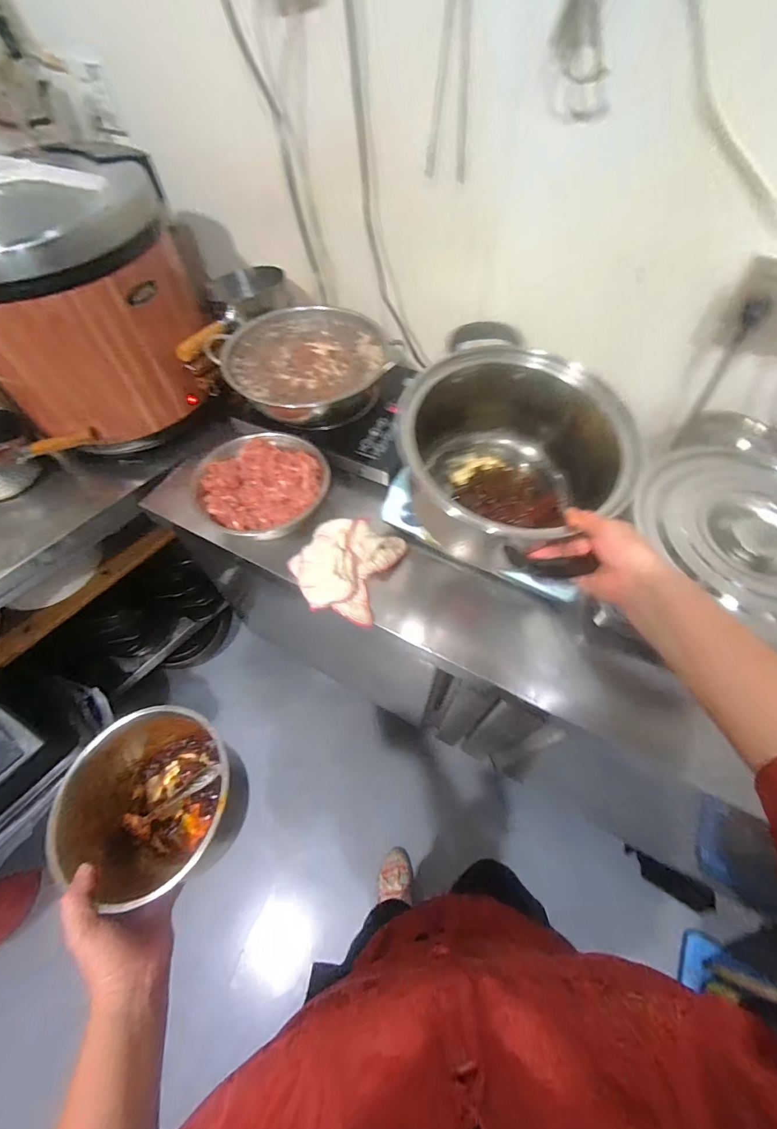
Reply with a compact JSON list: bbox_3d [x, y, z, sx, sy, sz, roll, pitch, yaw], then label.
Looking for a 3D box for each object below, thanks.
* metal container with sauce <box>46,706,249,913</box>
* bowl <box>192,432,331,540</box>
[{"bbox_3d":[-0.251,0.259,0.465,0.169,0.133,0.160,2,54,-3],"label":"metal container with sauce"},{"bbox_3d":[-0.220,-0.142,0.739,0.213,0.075,0.194,2,54,-3],"label":"bowl"}]

